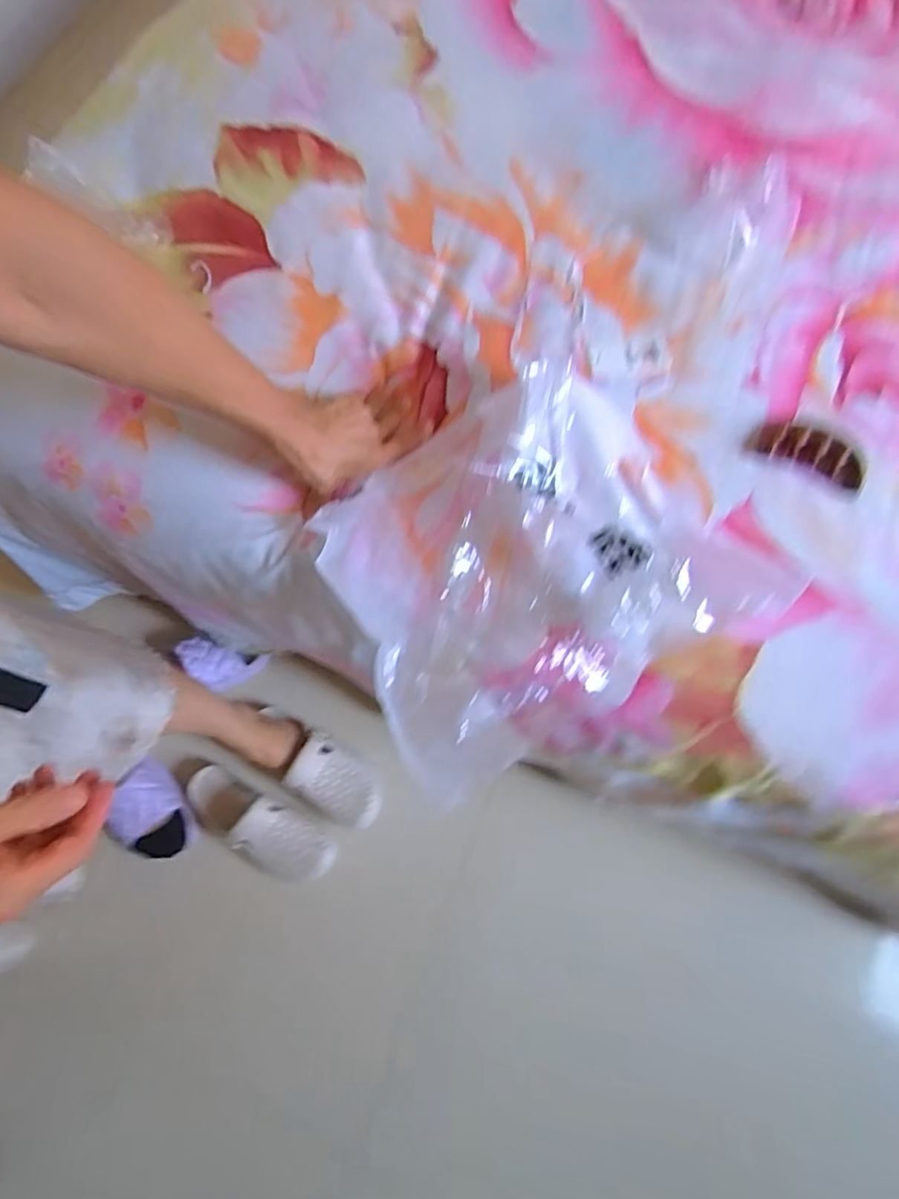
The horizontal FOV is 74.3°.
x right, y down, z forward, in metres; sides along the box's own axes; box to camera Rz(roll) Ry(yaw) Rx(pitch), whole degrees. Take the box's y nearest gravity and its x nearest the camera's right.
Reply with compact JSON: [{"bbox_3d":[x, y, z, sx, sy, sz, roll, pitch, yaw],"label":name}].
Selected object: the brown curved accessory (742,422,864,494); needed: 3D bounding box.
[{"bbox_3d":[0.323,-0.136,0.533,0.101,0.013,0.046,26,73,8],"label":"brown curved accessory"}]

